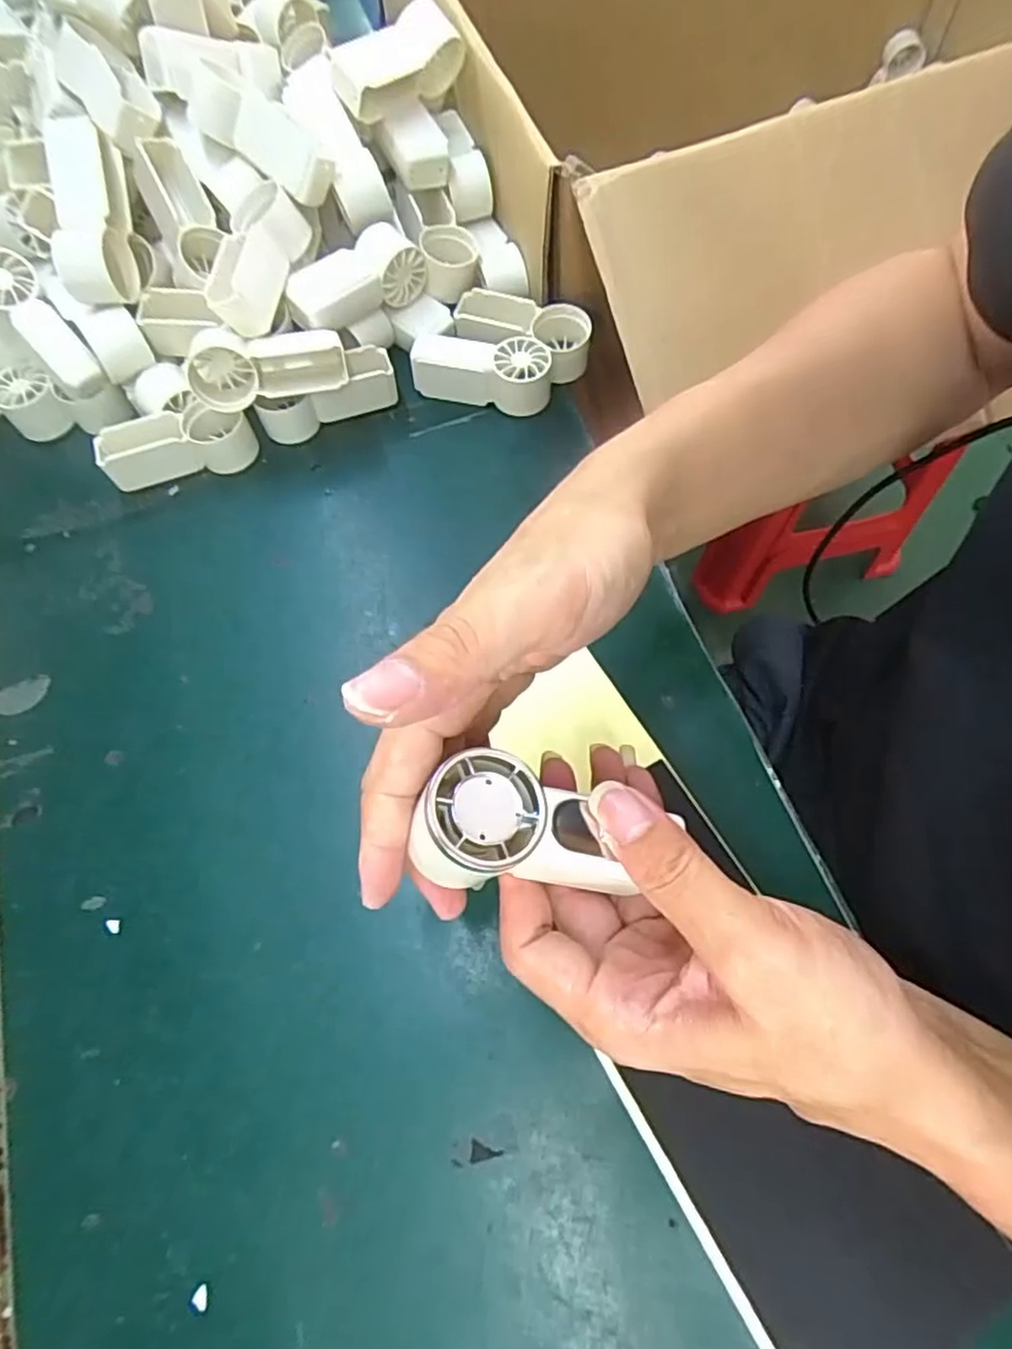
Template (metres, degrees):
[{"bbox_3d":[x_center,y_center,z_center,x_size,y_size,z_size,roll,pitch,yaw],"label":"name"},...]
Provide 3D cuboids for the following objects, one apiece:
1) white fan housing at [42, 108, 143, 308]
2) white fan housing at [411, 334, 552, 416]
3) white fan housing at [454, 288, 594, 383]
[{"bbox_3d":[-0.246,-0.270,0.398,0.037,0.030,0.092,0,104,2],"label":"white fan housing"},{"bbox_3d":[-0.015,-0.199,0.445,0.089,0.038,0.032,12,68,7],"label":"white fan housing"},{"bbox_3d":[0.011,-0.226,0.452,0.089,0.035,0.041,11,68,6],"label":"white fan housing"}]

